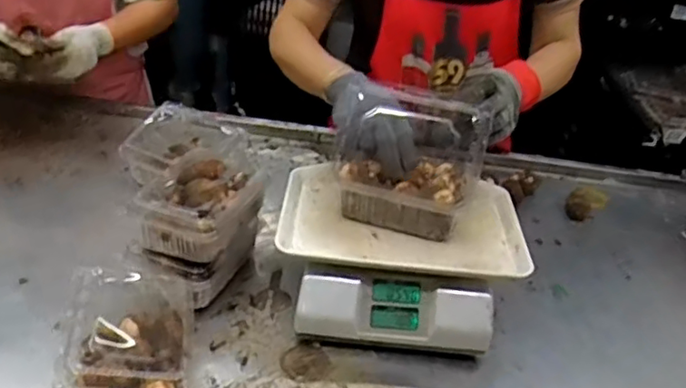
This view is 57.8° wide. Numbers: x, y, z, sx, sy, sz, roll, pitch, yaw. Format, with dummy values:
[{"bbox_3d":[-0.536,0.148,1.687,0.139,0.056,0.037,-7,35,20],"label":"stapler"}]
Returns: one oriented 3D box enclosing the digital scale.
[{"bbox_3d":[0.068,0.085,0.807,0.297,0.126,0.217,7,33,0],"label":"digital scale"}]

